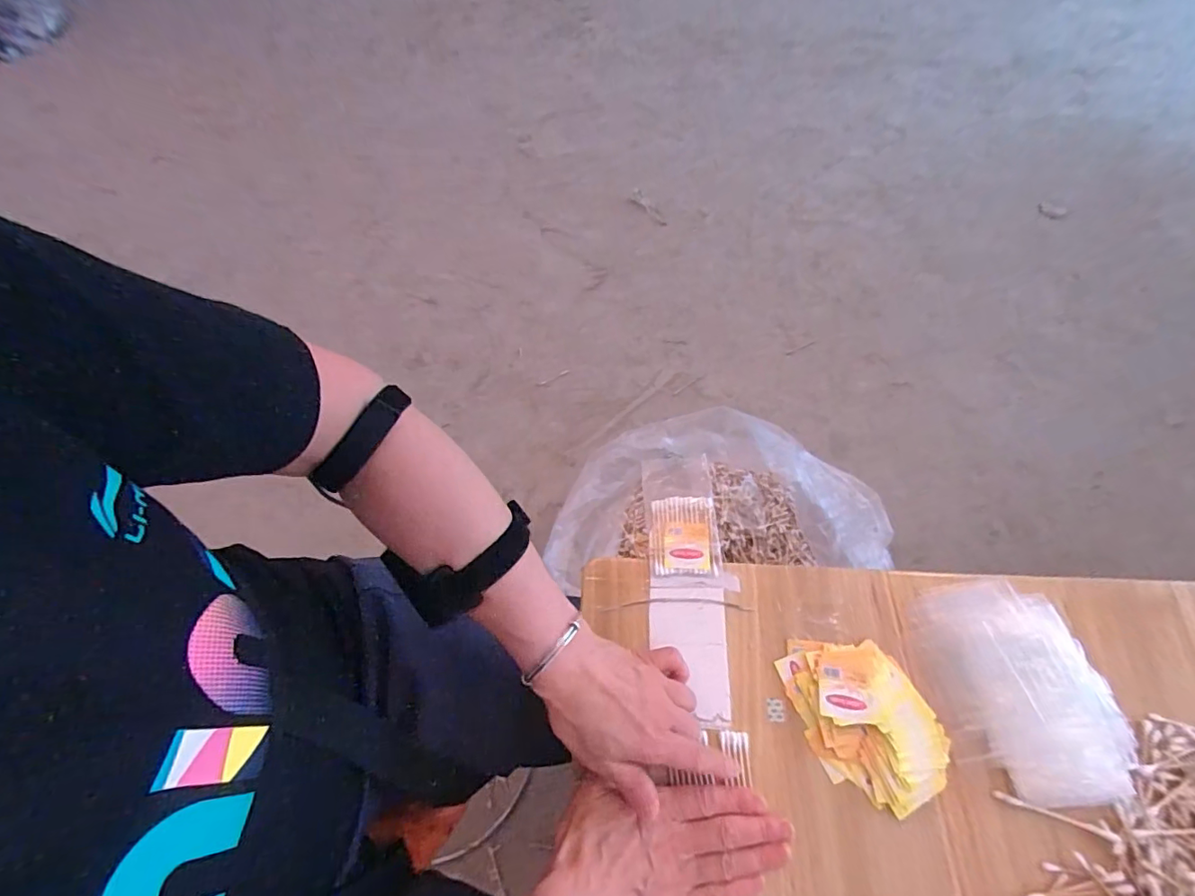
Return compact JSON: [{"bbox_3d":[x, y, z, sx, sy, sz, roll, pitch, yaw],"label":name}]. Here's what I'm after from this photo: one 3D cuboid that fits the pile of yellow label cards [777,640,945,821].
[{"bbox_3d":[0.205,0.205,0.399,0.091,0.017,0.126,-25,67,-11],"label":"pile of yellow label cards"}]

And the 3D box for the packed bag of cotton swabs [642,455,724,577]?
[{"bbox_3d":[0.077,0.060,0.486,0.062,0.012,0.122,-2,64,0],"label":"packed bag of cotton swabs"}]

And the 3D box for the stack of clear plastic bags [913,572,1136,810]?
[{"bbox_3d":[0.333,0.182,0.403,0.126,0.031,0.154,-8,64,-3],"label":"stack of clear plastic bags"}]

